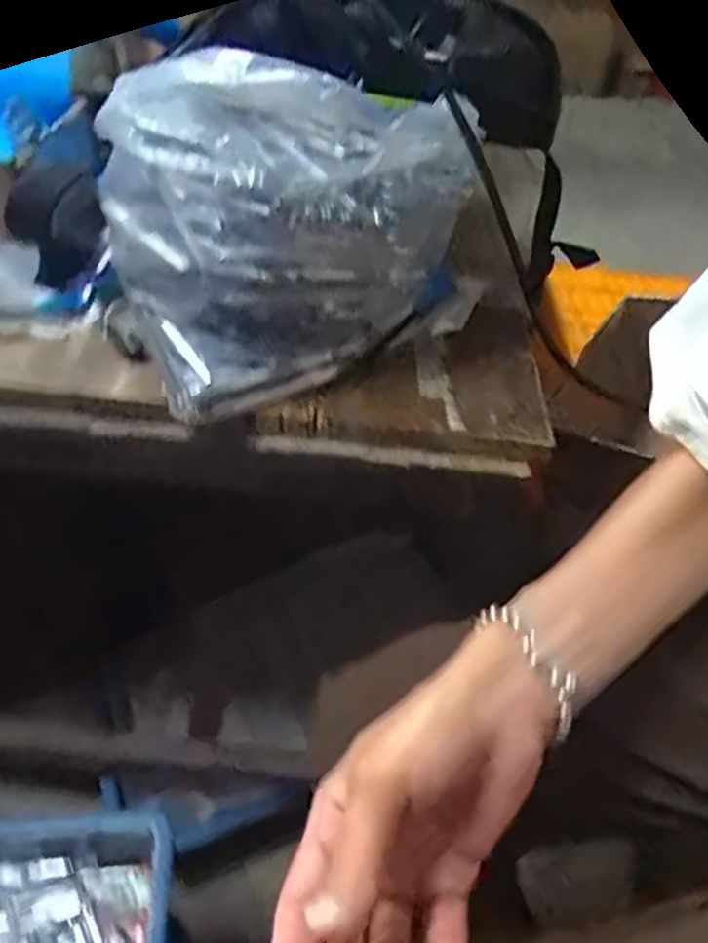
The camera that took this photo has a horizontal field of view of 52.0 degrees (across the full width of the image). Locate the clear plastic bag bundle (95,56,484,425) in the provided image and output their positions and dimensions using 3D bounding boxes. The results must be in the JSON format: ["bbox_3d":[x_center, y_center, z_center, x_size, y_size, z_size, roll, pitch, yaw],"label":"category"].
[{"bbox_3d":[-0.041,-0.155,0.426,0.196,0.134,0.161,-19,47,-26],"label":"clear plastic bag bundle"}]

